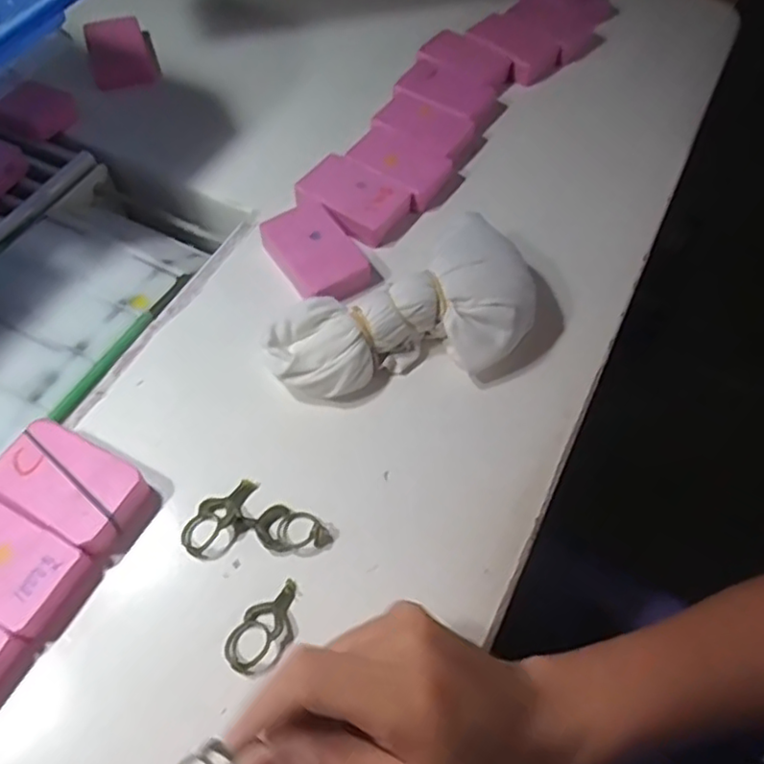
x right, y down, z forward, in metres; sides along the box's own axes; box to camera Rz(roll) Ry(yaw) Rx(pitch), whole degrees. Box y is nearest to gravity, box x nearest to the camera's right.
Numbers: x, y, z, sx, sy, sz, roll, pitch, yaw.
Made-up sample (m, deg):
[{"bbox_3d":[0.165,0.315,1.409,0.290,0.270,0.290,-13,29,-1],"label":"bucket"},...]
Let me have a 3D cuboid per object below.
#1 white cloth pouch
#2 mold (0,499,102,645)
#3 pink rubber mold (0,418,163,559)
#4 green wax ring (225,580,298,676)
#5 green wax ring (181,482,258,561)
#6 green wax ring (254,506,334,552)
[{"bbox_3d":[0.020,-0.033,0.386,0.165,0.045,0.091,-26,64,-18],"label":"white cloth pouch"},{"bbox_3d":[-0.182,0.088,0.318,0.073,0.016,0.044,26,61,12],"label":"mold"},{"bbox_3d":[-0.160,0.055,0.340,0.077,0.020,0.045,28,61,13],"label":"pink rubber mold"},{"bbox_3d":[-0.057,0.116,0.316,0.019,0.008,0.046,32,62,15],"label":"green wax ring"},{"bbox_3d":[-0.083,0.070,0.341,0.047,0.011,0.027,-39,68,-23],"label":"green wax ring"},{"bbox_3d":[-0.046,0.077,0.339,0.039,0.005,0.024,18,60,7],"label":"green wax ring"}]

